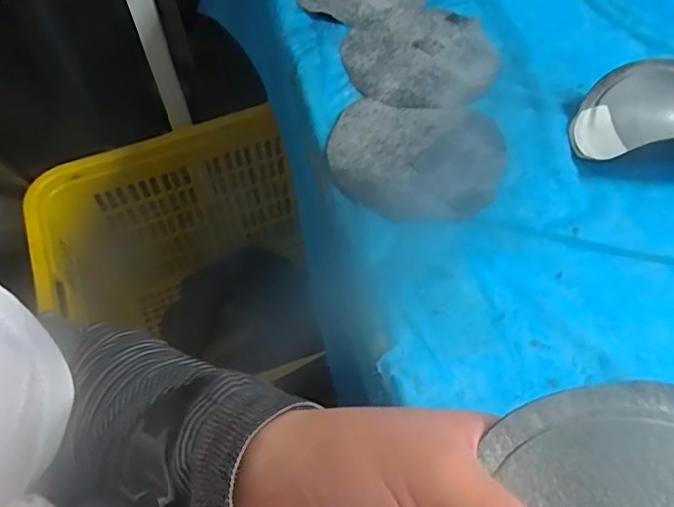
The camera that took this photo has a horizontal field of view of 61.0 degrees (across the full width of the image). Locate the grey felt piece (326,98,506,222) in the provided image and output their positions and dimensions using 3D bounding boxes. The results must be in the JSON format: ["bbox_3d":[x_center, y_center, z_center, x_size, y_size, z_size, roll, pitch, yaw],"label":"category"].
[{"bbox_3d":[0.068,-0.083,0.493,0.146,0.006,0.128,5,58,6],"label":"grey felt piece"}]

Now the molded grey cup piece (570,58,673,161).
[{"bbox_3d":[0.283,-0.121,0.492,0.147,0.037,0.087,7,58,7],"label":"molded grey cup piece"}]

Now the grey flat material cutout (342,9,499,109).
[{"bbox_3d":[0.083,-0.195,0.567,0.145,0.004,0.142,-1,57,2],"label":"grey flat material cutout"}]

